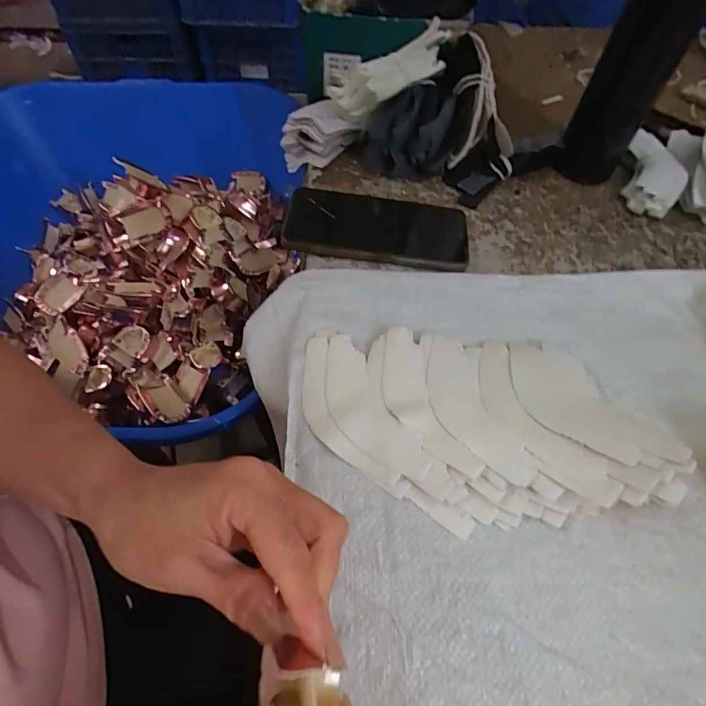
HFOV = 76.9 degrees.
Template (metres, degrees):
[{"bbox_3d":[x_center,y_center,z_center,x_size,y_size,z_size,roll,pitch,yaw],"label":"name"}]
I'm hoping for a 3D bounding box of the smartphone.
[{"bbox_3d":[0.021,-0.112,0.399,0.159,0.011,0.079,6,55,0],"label":"smartphone"}]

